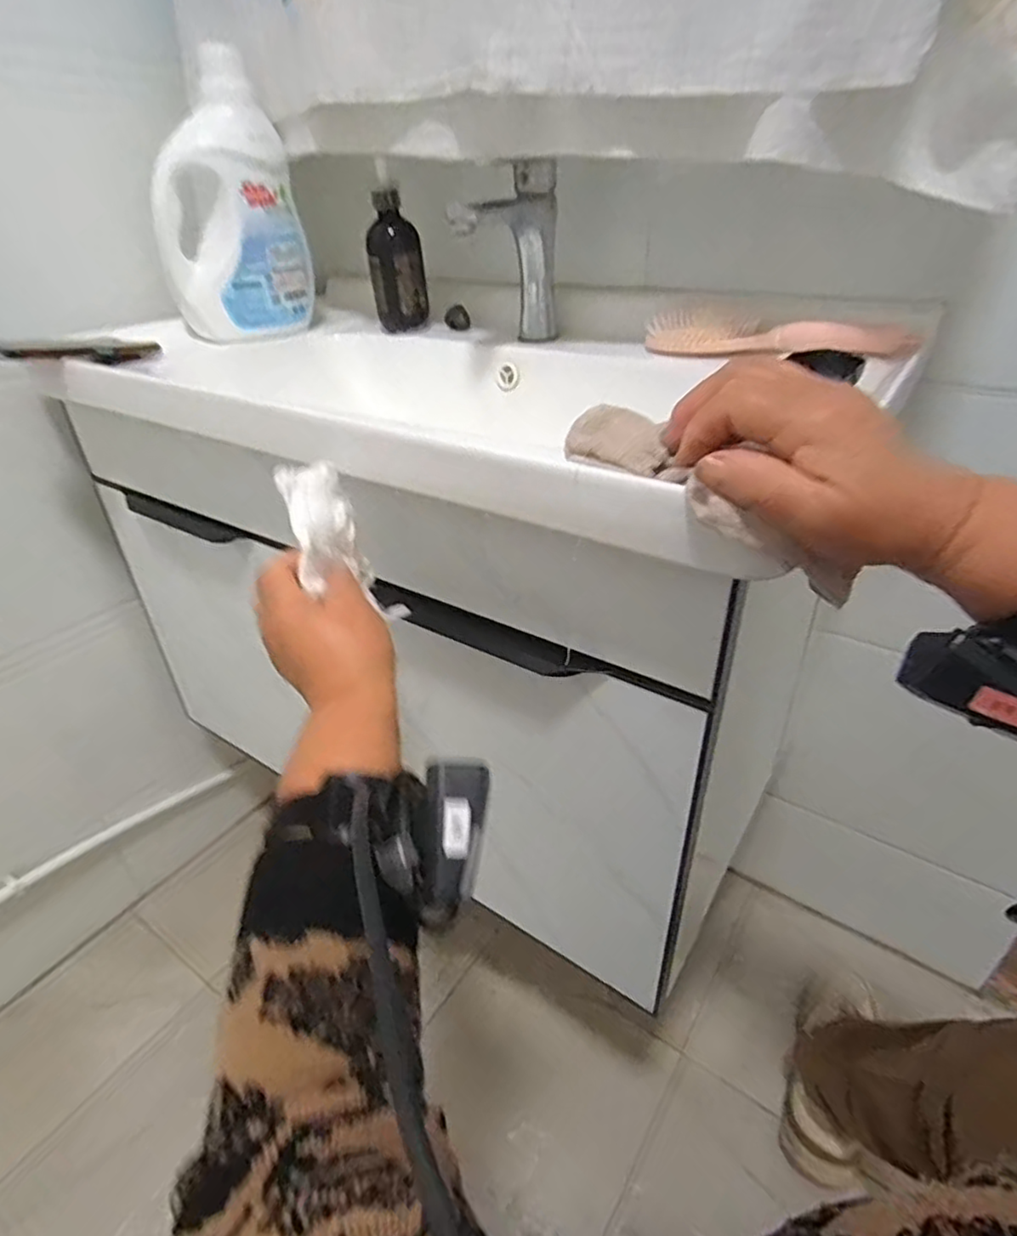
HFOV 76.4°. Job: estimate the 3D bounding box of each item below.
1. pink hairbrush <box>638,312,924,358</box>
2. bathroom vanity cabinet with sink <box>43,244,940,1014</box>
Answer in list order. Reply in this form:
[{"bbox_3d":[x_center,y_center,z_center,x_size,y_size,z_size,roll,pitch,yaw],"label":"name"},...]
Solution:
[{"bbox_3d":[0.247,-0.263,0.604,0.234,0.033,0.032,15,32,24],"label":"pink hairbrush"},{"bbox_3d":[-0.077,-0.029,0.751,0.729,0.490,0.455,18,33,29],"label":"bathroom vanity cabinet with sink"}]

